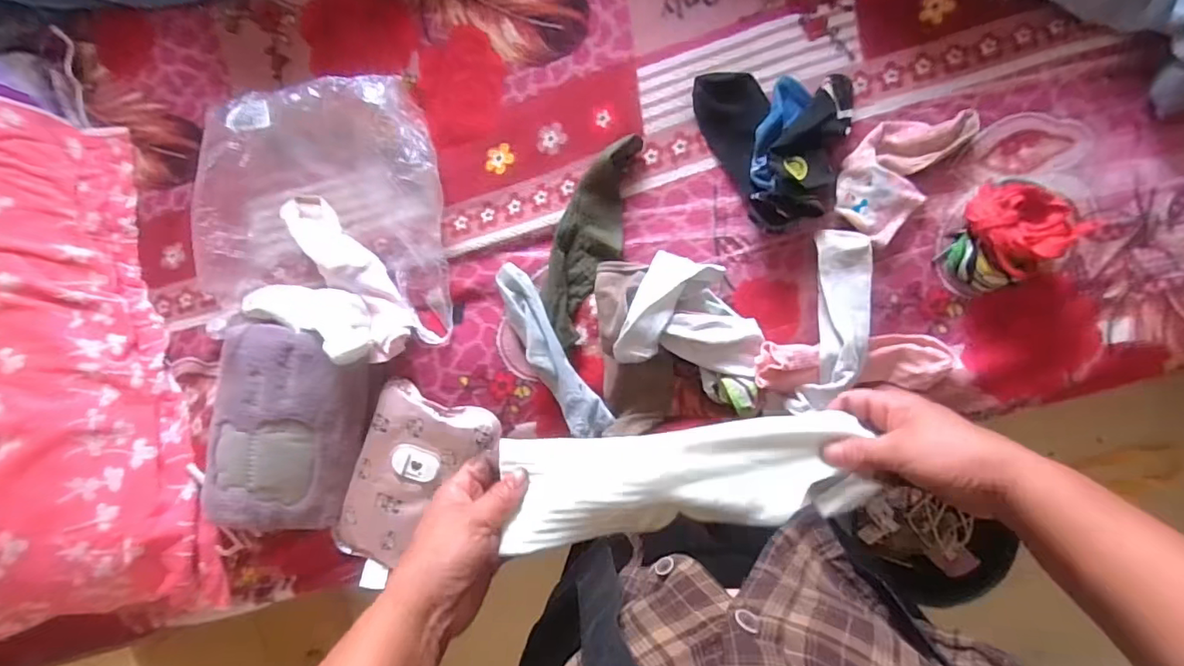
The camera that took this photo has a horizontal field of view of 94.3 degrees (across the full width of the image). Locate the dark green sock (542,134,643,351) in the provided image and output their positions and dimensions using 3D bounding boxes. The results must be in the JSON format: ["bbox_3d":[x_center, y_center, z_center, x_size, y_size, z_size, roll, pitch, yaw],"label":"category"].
[{"bbox_3d":[-0.005,-0.109,0.650,0.078,0.041,0.246,16,91,7],"label":"dark green sock"}]

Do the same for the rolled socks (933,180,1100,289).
[{"bbox_3d":[0.453,-0.110,0.585,0.112,0.063,0.134,43,94,6],"label":"rolled socks"}]

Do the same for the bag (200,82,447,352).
[{"bbox_3d":[-0.326,-0.139,0.673,0.275,0.088,0.305,-3,89,7],"label":"bag"}]

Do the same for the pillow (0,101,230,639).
[{"bbox_3d":[-0.699,0.033,0.667,0.316,0.144,0.696,-11,88,6],"label":"pillow"}]

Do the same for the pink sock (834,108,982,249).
[{"bbox_3d":[0.339,-0.186,0.610,0.090,0.030,0.163,40,94,6],"label":"pink sock"}]

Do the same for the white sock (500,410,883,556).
[{"bbox_3d":[0.063,0.102,0.381,0.240,0.041,0.072,-5,83,-3],"label":"white sock"}]

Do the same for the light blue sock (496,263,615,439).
[{"bbox_3d":[-0.049,0.026,0.652,0.049,0.040,0.239,-30,86,5],"label":"light blue sock"}]

